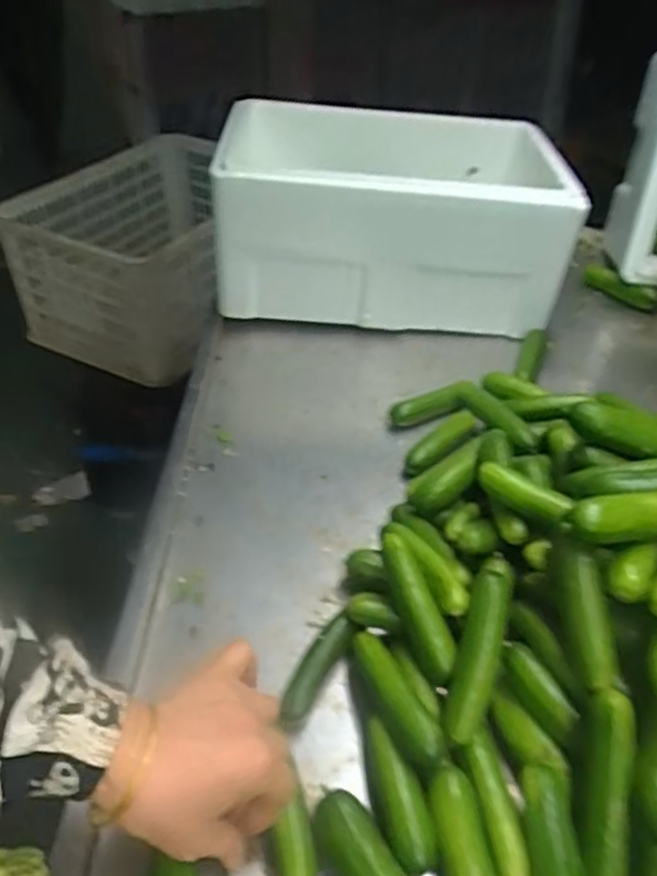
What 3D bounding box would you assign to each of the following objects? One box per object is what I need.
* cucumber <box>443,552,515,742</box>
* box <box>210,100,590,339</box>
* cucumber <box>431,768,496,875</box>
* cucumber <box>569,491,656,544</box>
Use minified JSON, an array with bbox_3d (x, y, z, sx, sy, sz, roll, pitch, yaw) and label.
[{"bbox_3d":[0.115,0.155,0.500,0.028,0.032,0.142,15,58,16],"label":"cucumber"},{"bbox_3d":[0.089,-0.335,0.963,0.461,0.177,0.347,4,42,2],"label":"box"},{"bbox_3d":[0.087,0.267,0.413,0.031,0.024,0.107,-4,42,-7],"label":"cucumber"},{"bbox_3d":[0.228,0.053,0.473,0.116,0.028,0.028,-6,43,-10],"label":"cucumber"}]

